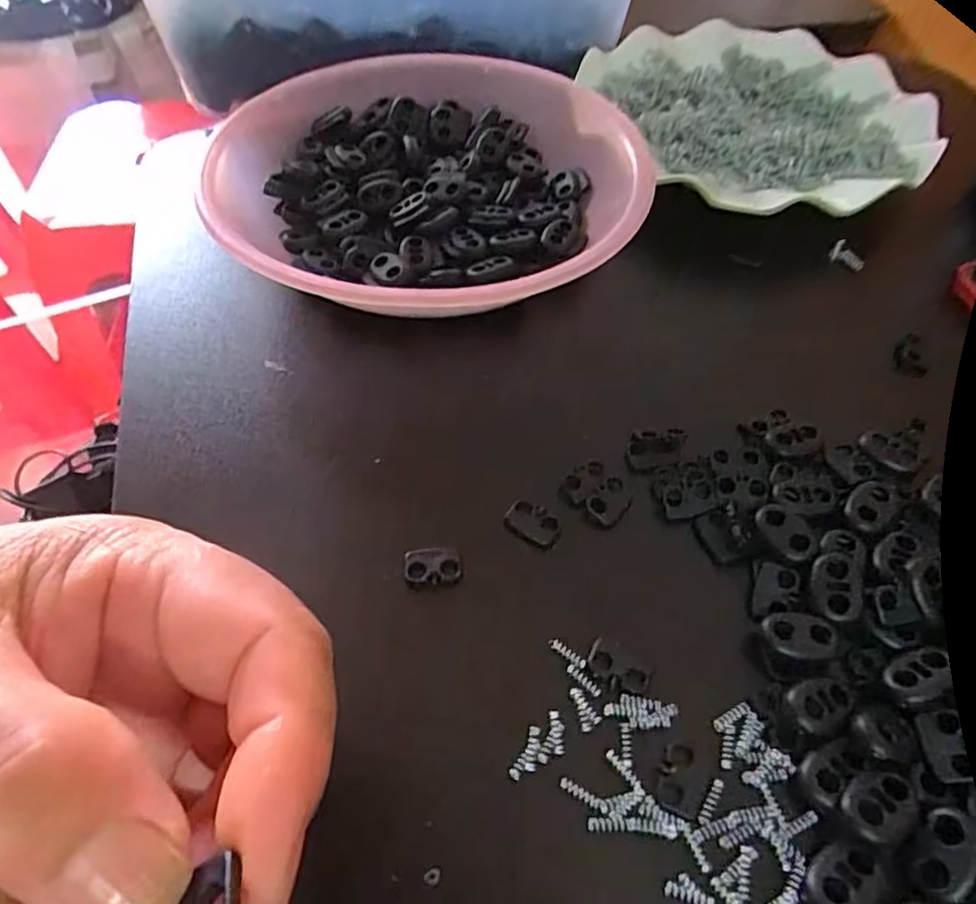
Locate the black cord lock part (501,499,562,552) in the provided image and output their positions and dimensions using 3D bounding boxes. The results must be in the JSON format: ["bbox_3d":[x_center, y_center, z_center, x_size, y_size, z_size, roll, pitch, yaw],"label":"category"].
[{"bbox_3d":[0.015,0.024,0.221,0.019,0.005,0.012,35,60,22],"label":"black cord lock part"}]

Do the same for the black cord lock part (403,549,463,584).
[{"bbox_3d":[-0.017,0.035,0.208,0.018,0.004,0.011,-4,53,-4],"label":"black cord lock part"}]

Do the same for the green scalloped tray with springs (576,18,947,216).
[{"bbox_3d":[0.145,-0.181,0.354,0.165,0.020,0.180,-11,55,-11],"label":"green scalloped tray with springs"}]

